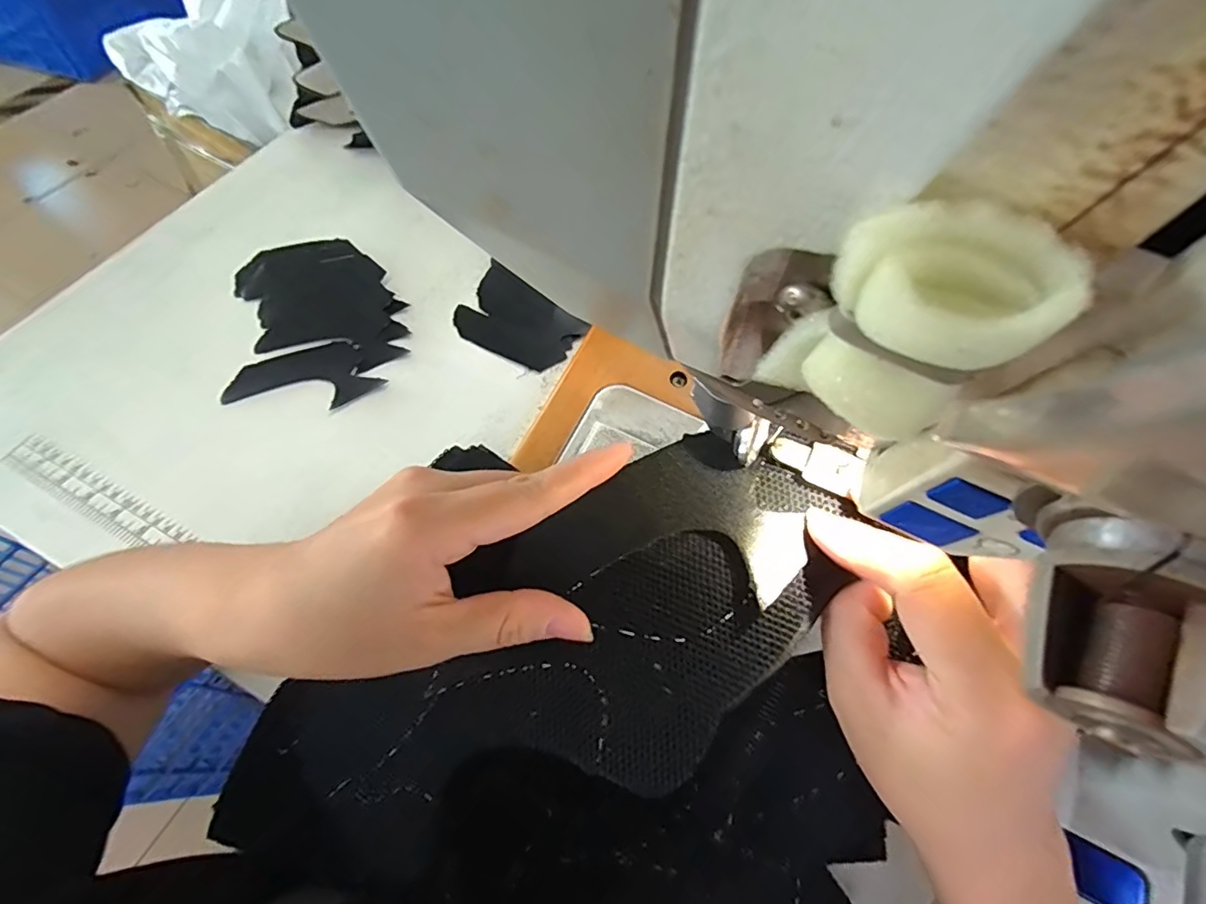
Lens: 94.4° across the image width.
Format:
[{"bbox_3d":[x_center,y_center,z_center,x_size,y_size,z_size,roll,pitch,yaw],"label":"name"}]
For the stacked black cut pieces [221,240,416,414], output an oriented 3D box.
[{"bbox_3d":[-0.235,-0.113,0.458,0.130,0.012,0.163,-9,63,-8],"label":"stacked black cut pieces"}]

